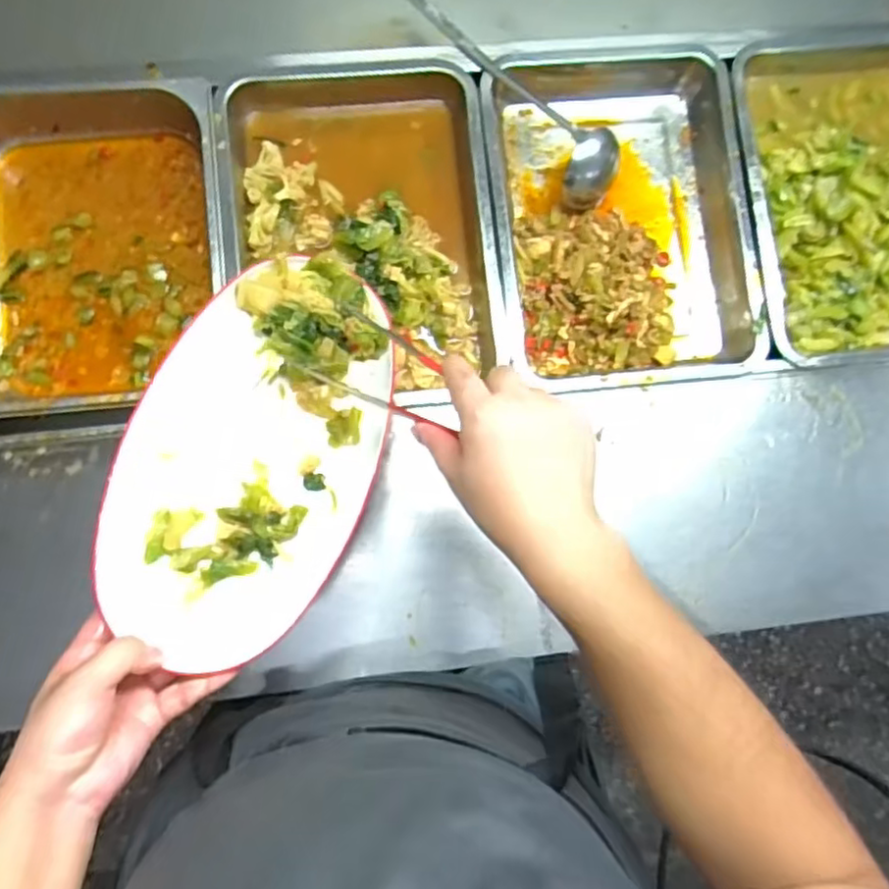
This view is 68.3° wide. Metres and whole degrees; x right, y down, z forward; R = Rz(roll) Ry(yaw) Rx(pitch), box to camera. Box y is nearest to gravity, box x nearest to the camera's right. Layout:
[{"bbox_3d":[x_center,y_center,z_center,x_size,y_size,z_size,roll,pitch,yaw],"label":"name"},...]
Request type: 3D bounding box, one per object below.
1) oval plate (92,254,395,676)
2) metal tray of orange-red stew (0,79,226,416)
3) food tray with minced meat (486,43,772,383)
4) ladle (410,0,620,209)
[{"bbox_3d":[-0.141,-0.002,0.510,0.176,0.026,0.318,27,66,-14],"label":"oval plate"},{"bbox_3d":[-0.343,-0.191,0.638,0.256,0.069,0.319,-4,84,-11],"label":"metal tray of orange-red stew"},{"bbox_3d":[0.176,-0.230,0.671,0.250,0.058,0.339,-5,84,-11],"label":"food tray with minced meat"},{"bbox_3d":[0.074,-0.362,0.665,0.071,0.057,0.277,-41,92,-12],"label":"ladle"}]

